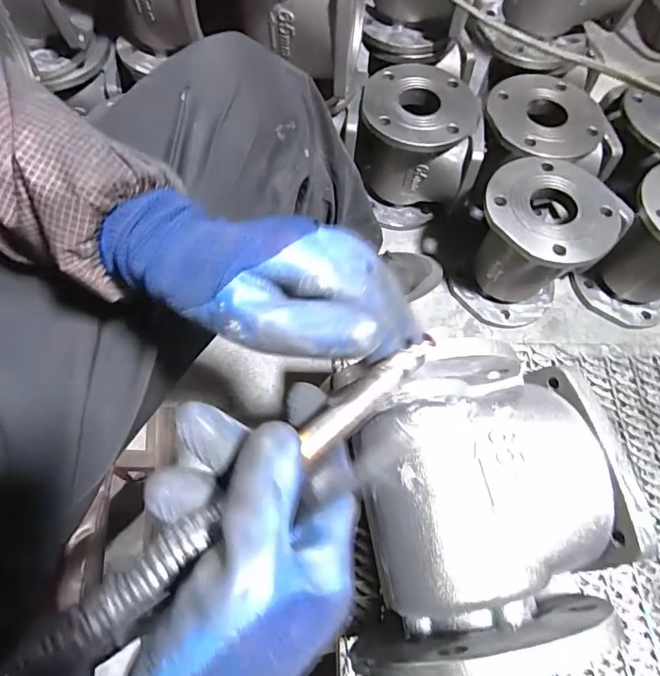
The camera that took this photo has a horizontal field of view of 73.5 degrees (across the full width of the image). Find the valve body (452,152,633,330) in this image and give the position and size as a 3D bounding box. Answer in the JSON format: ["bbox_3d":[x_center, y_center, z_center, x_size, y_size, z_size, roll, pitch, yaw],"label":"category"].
[{"bbox_3d":[0.309,-0.144,0.683,0.169,0.191,0.171,0,66,-1],"label":"valve body"}]

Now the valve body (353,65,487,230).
[{"bbox_3d":[0.142,-0.320,0.760,0.187,0.191,0.171,6,66,1],"label":"valve body"}]

